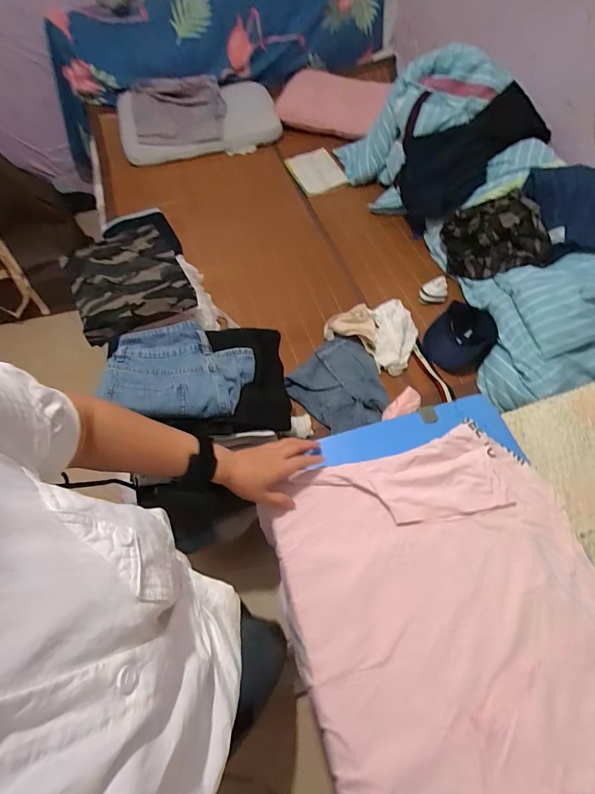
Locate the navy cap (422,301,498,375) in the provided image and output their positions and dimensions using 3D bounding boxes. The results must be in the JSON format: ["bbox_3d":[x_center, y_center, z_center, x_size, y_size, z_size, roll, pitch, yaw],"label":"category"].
[{"bbox_3d":[0.472,-0.171,1.118,0.172,0.069,0.203,37,68,21],"label":"navy cap"}]

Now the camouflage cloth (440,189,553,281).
[{"bbox_3d":[0.592,-0.482,1.178,0.287,0.224,0.078,-3,14,40],"label":"camouflage cloth"}]

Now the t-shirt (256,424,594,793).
[{"bbox_3d":[0.195,0.266,0.492,0.393,0.022,0.421,-17,60,-7],"label":"t-shirt"}]

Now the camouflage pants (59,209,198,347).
[{"bbox_3d":[-0.424,-0.305,0.963,0.267,0.048,0.342,-25,62,-12],"label":"camouflage pants"}]

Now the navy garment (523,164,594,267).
[{"bbox_3d":[0.777,-0.524,1.090,0.247,0.042,0.258,2,93,21],"label":"navy garment"}]

